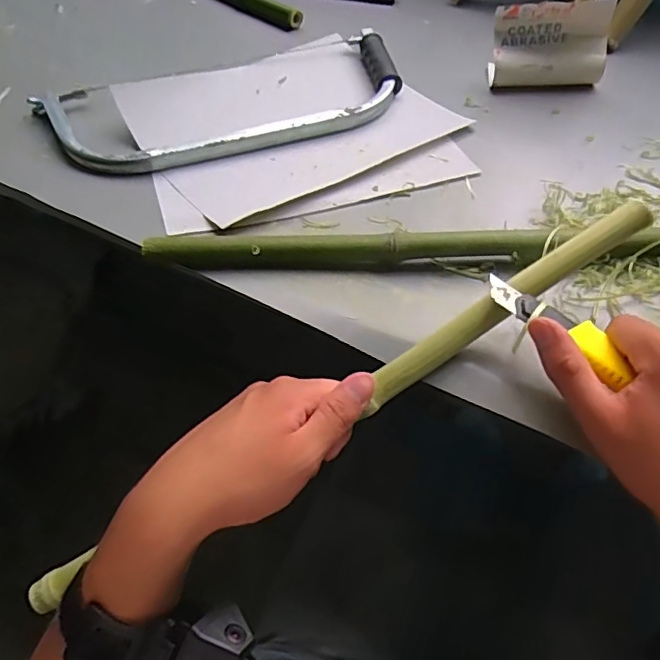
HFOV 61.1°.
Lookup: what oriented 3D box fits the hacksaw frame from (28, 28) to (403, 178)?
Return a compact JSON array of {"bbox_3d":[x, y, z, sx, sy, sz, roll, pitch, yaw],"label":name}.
[{"bbox_3d":[-0.098,-0.215,0.539,0.349,0.016,0.150,-15,54,-9],"label":"hacksaw frame"}]

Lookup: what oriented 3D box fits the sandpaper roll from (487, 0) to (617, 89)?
[{"bbox_3d":[0.217,-0.282,0.556,0.109,0.069,0.047,-3,53,0],"label":"sandpaper roll"}]

